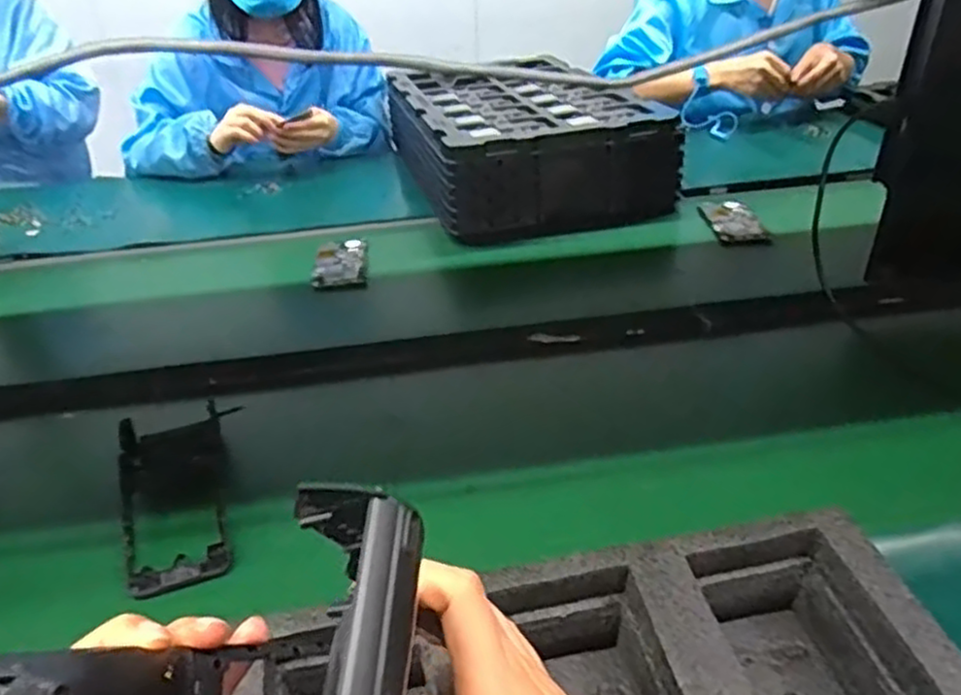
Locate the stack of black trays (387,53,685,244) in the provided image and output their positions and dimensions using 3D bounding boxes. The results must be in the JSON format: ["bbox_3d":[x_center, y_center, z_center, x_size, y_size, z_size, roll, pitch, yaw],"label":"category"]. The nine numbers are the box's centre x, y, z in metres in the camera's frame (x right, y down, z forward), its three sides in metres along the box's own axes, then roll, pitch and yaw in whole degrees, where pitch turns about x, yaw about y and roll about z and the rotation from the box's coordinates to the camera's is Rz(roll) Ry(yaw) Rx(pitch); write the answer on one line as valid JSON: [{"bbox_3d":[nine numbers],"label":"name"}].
[{"bbox_3d":[0.058,-0.341,1.141,0.330,0.116,0.485,-10,35,-11],"label":"stack of black trays"}]

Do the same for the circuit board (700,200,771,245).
[{"bbox_3d":[0.338,-0.169,0.970,0.064,0.015,0.113,-1,34,3],"label":"circuit board"}]

